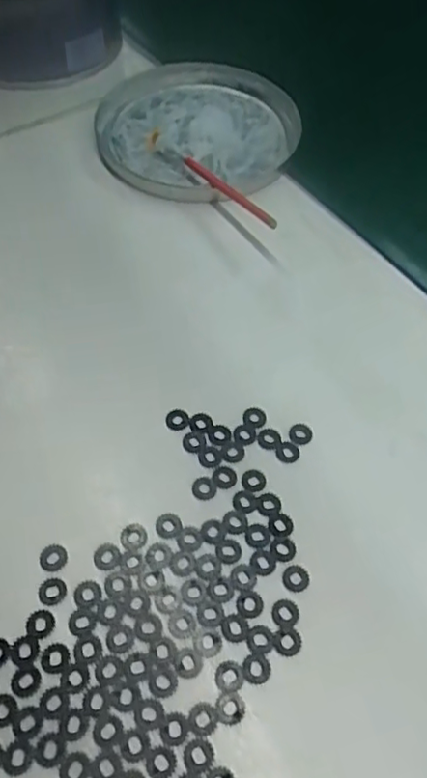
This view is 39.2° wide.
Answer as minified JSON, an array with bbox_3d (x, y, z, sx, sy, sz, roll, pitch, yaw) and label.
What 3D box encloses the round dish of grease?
[{"bbox_3d":[-0.011,-0.171,0.400,0.127,0.023,0.134,2,55,-2],"label":"round dish of grease"}]

